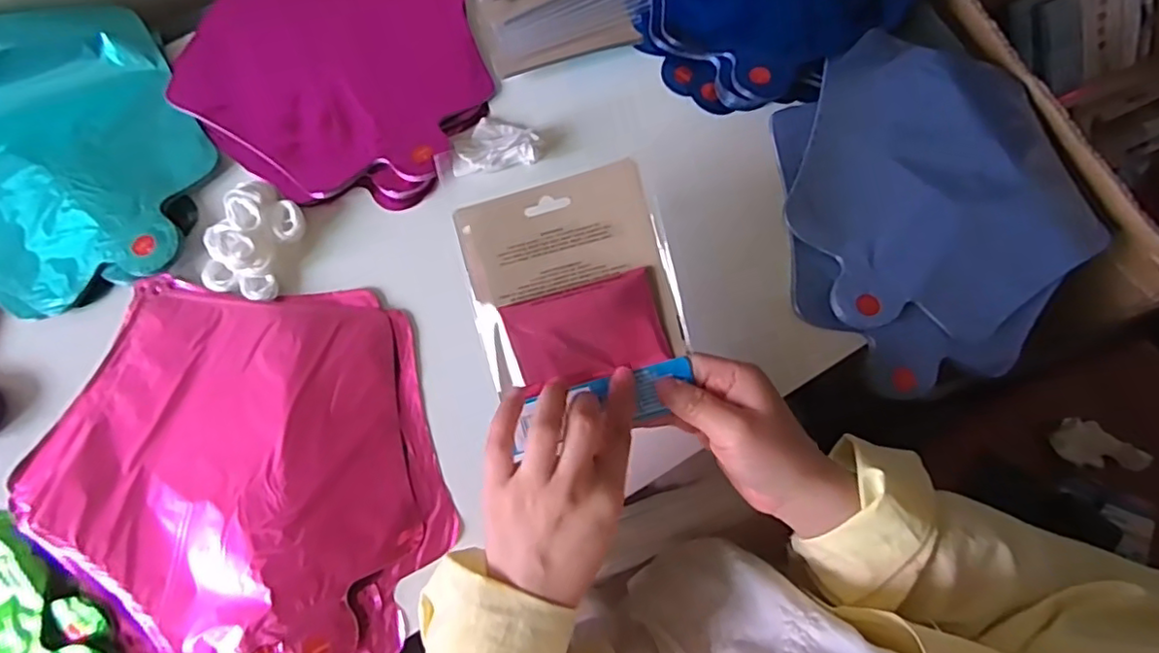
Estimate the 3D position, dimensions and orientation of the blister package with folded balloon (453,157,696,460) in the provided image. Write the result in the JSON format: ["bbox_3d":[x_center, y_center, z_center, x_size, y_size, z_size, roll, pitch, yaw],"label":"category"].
[{"bbox_3d":[-0.003,-0.017,0.365,0.117,0.013,0.138,-14,90,5],"label":"blister package with folded balloon"}]

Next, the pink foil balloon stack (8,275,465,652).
[{"bbox_3d":[-0.215,0.094,0.394,0.256,0.020,0.239,2,78,0],"label":"pink foil balloon stack"}]

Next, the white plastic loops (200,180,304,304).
[{"bbox_3d":[-0.226,-0.063,0.424,0.055,0.020,0.081,15,76,4],"label":"white plastic loops"}]

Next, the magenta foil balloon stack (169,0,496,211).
[{"bbox_3d":[-0.182,-0.213,0.466,0.235,0.012,0.227,29,78,8],"label":"magenta foil balloon stack"}]

